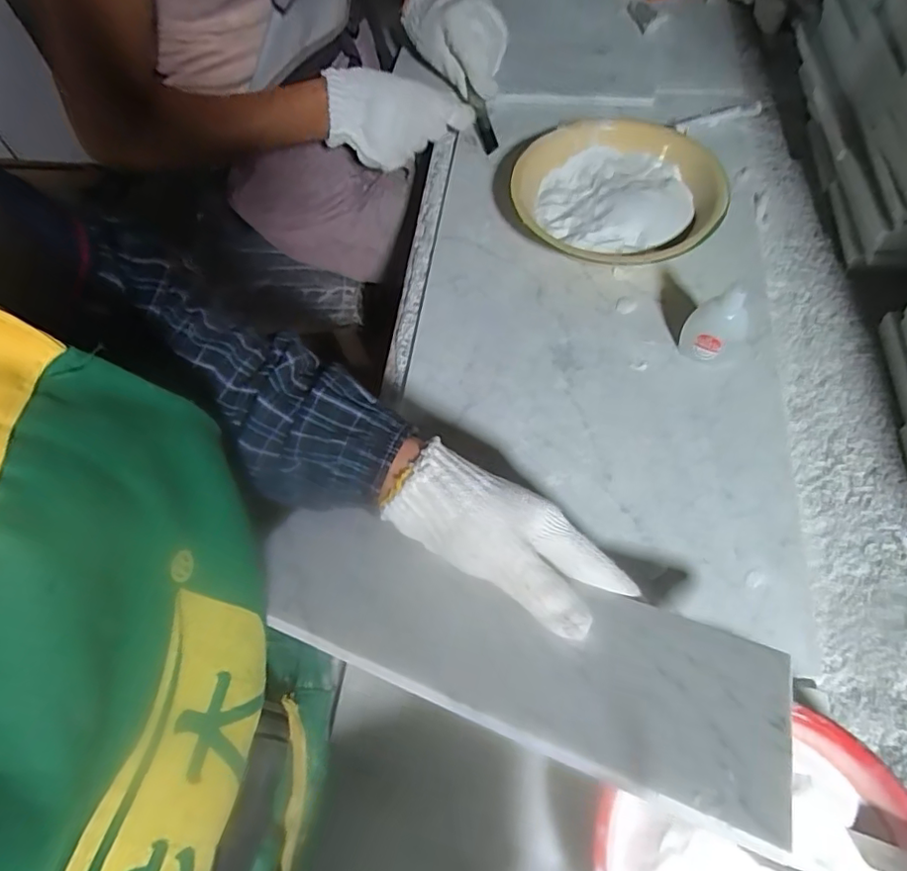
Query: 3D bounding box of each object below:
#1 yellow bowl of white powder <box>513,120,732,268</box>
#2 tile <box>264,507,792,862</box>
[{"bbox_3d":[0.152,-0.228,0.548,0.188,0.051,0.162,13,62,12],"label":"yellow bowl of white powder"},{"bbox_3d":[0.019,0.106,0.317,0.293,0.008,0.099,15,36,20],"label":"tile"}]

